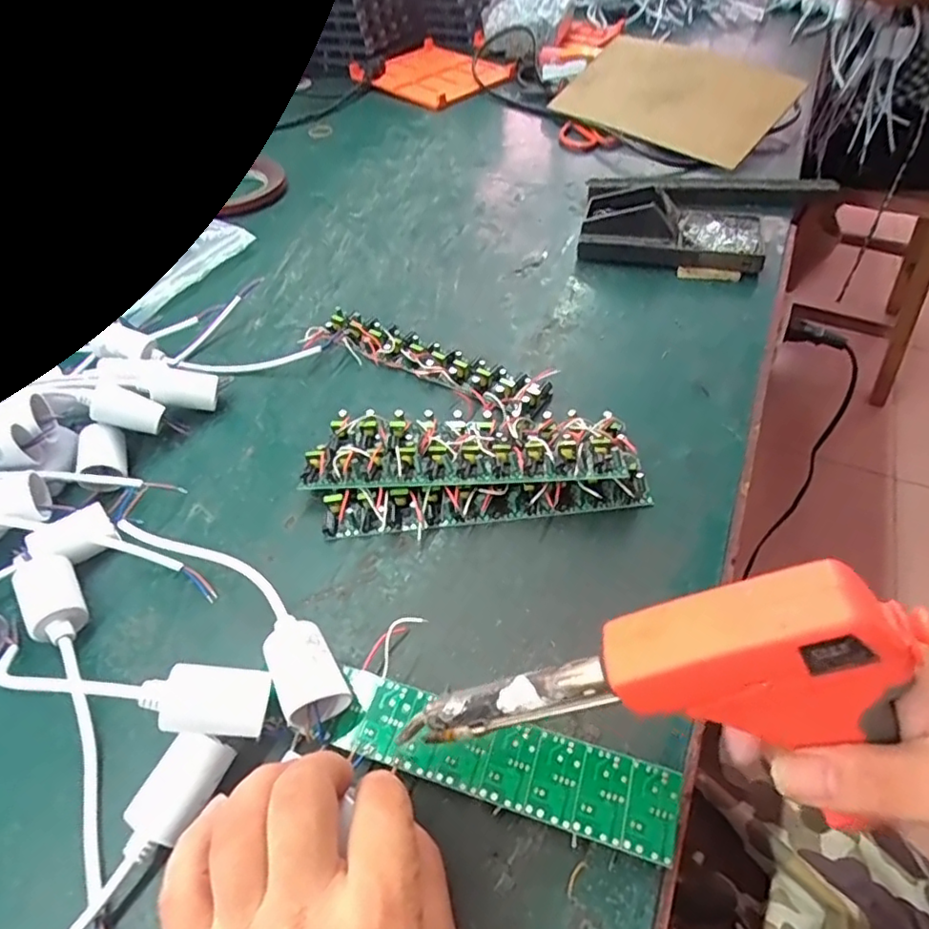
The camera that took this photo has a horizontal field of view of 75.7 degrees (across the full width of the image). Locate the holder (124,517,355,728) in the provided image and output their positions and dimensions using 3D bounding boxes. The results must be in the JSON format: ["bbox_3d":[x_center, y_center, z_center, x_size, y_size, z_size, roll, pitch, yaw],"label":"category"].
[{"bbox_3d":[-0.126,0.074,0.329,0.185,0.038,0.035,34,60,29],"label":"holder"}]

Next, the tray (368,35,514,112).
[{"bbox_3d":[-0.042,-0.597,0.911,0.164,0.017,0.198,-35,55,-22],"label":"tray"}]

